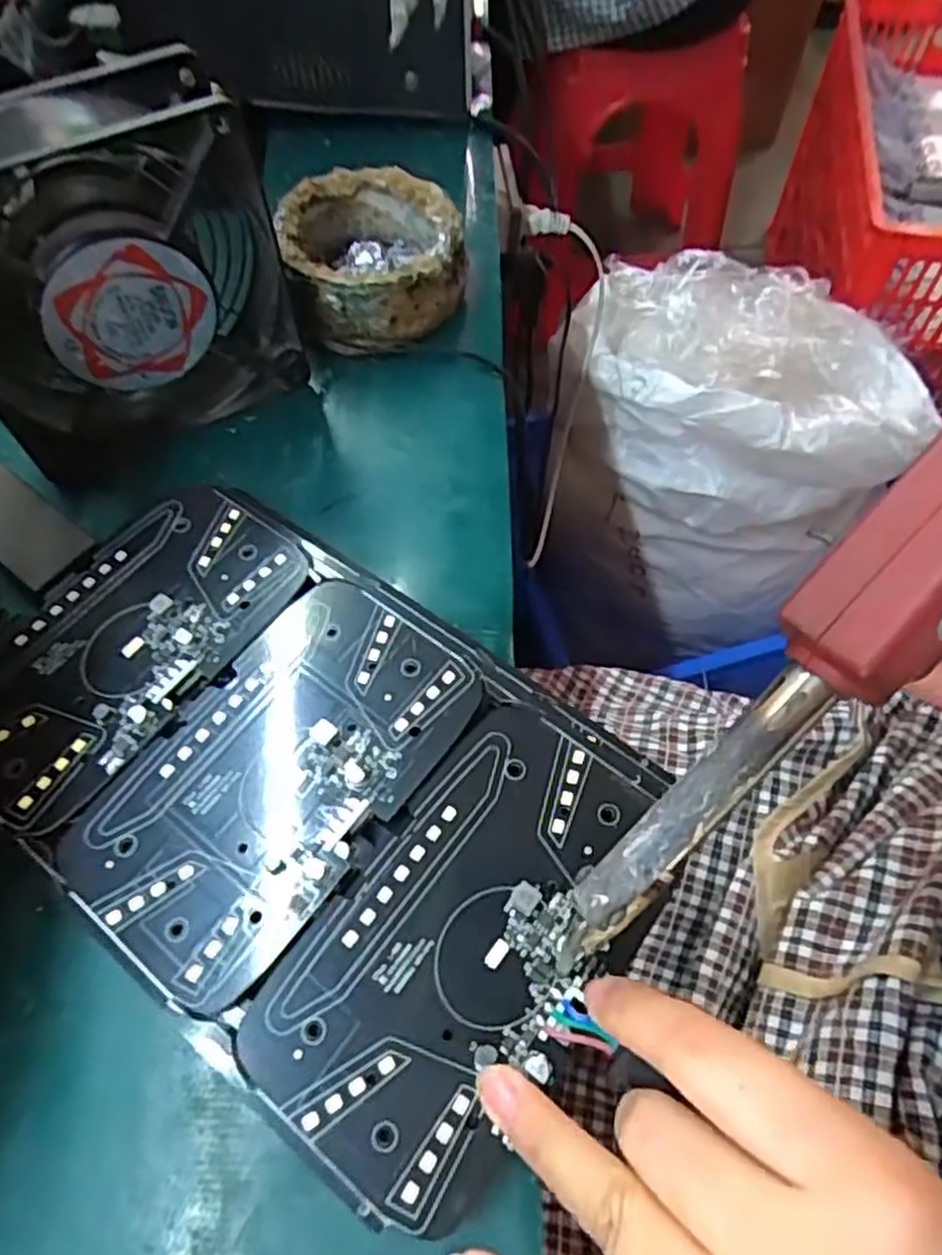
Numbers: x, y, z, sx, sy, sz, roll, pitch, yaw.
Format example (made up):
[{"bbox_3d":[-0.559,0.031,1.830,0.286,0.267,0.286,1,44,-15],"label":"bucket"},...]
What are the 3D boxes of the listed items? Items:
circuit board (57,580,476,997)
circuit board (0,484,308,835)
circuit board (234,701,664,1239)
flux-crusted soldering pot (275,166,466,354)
[{"bbox_3d":[-0.061,0.043,0.238,0.077,0.004,0.129,34,68,16],"label":"circuit board"},{"bbox_3d":[-0.122,0.004,0.265,0.075,0.004,0.128,31,67,19],"label":"circuit board"},{"bbox_3d":[0.000,0.086,0.217,0.070,0.005,0.131,32,67,16],"label":"circuit board"},{"bbox_3d":[-0.045,-0.172,0.349,0.079,0.037,0.082,0,63,0],"label":"flux-crusted soldering pot"}]

